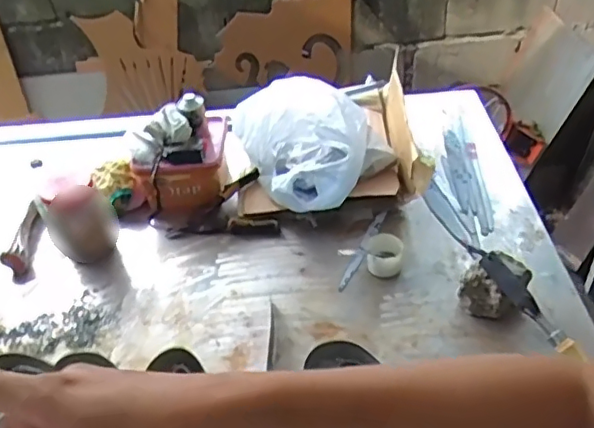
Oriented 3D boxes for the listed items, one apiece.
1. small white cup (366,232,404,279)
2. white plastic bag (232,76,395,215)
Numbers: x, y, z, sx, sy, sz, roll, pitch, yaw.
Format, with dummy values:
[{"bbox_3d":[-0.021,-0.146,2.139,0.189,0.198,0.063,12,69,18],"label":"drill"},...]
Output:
[{"bbox_3d":[0.162,0.075,1.083,0.065,0.047,0.064,-3,42,3],"label":"small white cup"},{"bbox_3d":[0.052,-0.161,1.211,0.292,0.162,0.300,-20,44,-15],"label":"white plastic bag"}]

